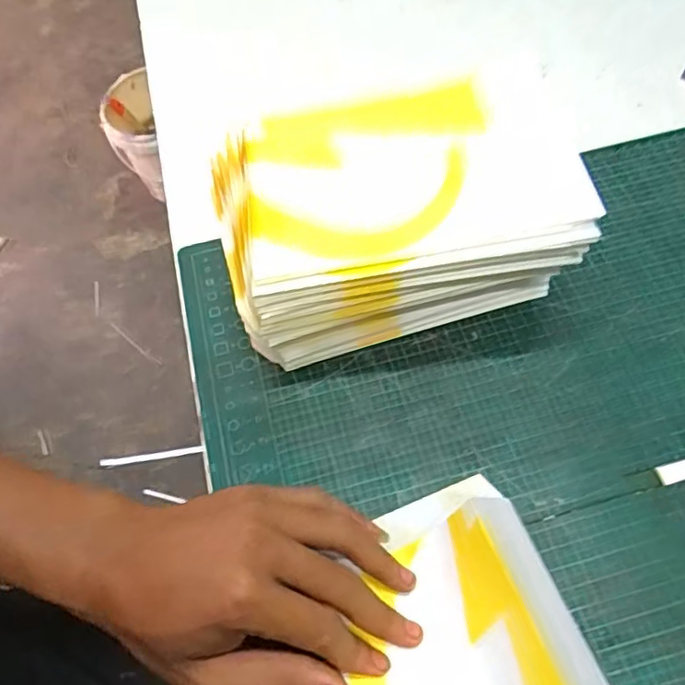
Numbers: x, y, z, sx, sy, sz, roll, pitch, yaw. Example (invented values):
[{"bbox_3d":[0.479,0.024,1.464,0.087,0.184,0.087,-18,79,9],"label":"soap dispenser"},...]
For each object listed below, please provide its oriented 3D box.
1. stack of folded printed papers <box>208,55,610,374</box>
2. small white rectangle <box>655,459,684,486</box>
[{"bbox_3d":[0.027,-0.072,0.365,0.195,0.100,0.128,-10,61,-2],"label":"stack of folded printed papers"},{"bbox_3d":[0.190,0.071,0.333,0.029,0.004,0.011,-14,62,-4],"label":"small white rectangle"}]

